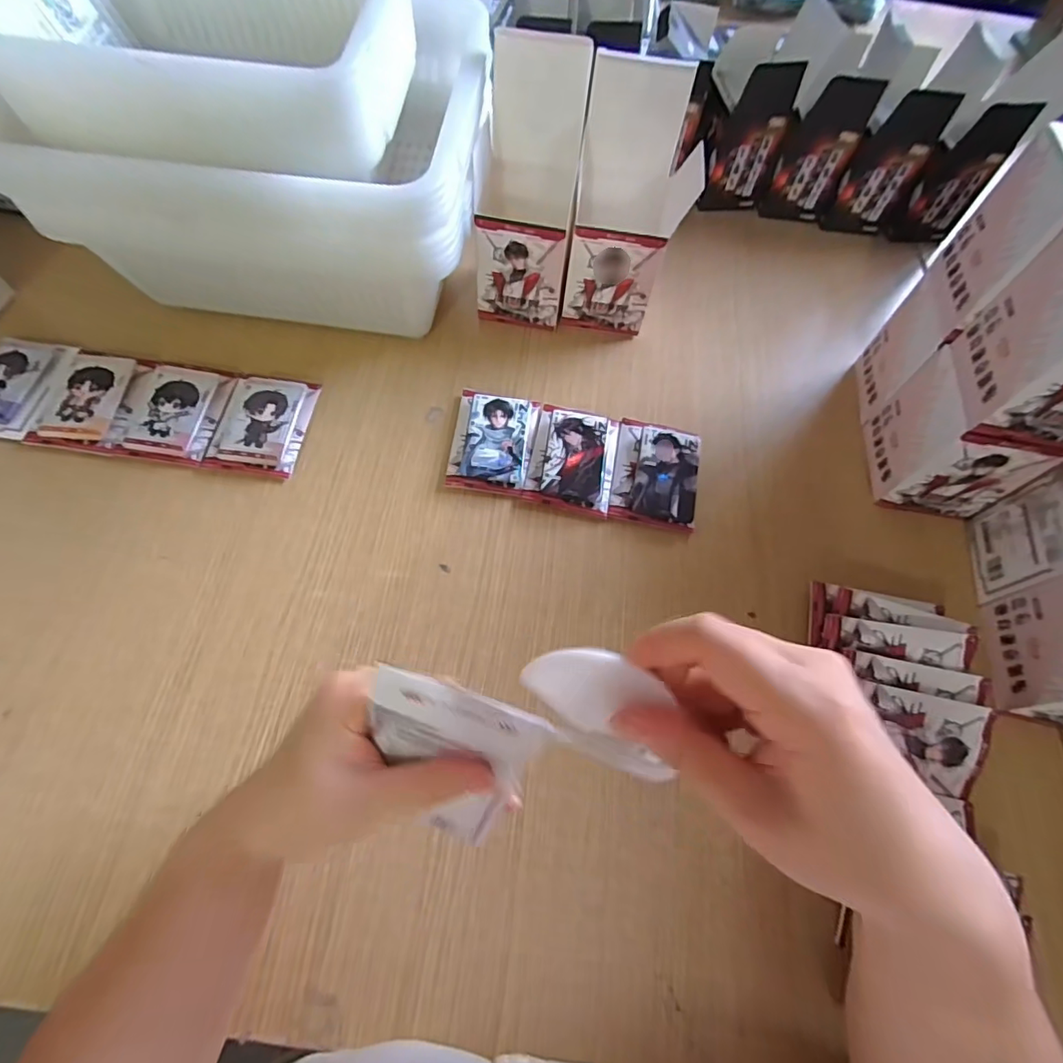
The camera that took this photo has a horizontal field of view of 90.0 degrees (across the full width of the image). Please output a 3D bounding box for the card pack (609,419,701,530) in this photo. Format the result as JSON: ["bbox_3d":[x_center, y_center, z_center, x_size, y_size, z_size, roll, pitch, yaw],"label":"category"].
[{"bbox_3d":[0.108,-0.052,0.461,0.070,0.025,0.100,10,62,2],"label":"card pack"}]

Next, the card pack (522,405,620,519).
[{"bbox_3d":[0.037,-0.065,0.463,0.072,0.024,0.097,11,62,2],"label":"card pack"}]

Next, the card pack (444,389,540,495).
[{"bbox_3d":[-0.034,-0.079,0.466,0.071,0.023,0.097,9,62,1],"label":"card pack"}]

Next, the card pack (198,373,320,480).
[{"bbox_3d":[-0.234,-0.093,0.460,0.074,0.024,0.090,8,62,0],"label":"card pack"}]

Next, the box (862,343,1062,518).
[{"bbox_3d":[0.350,-0.078,0.442,0.084,0.106,0.097,8,64,1],"label":"box"}]

